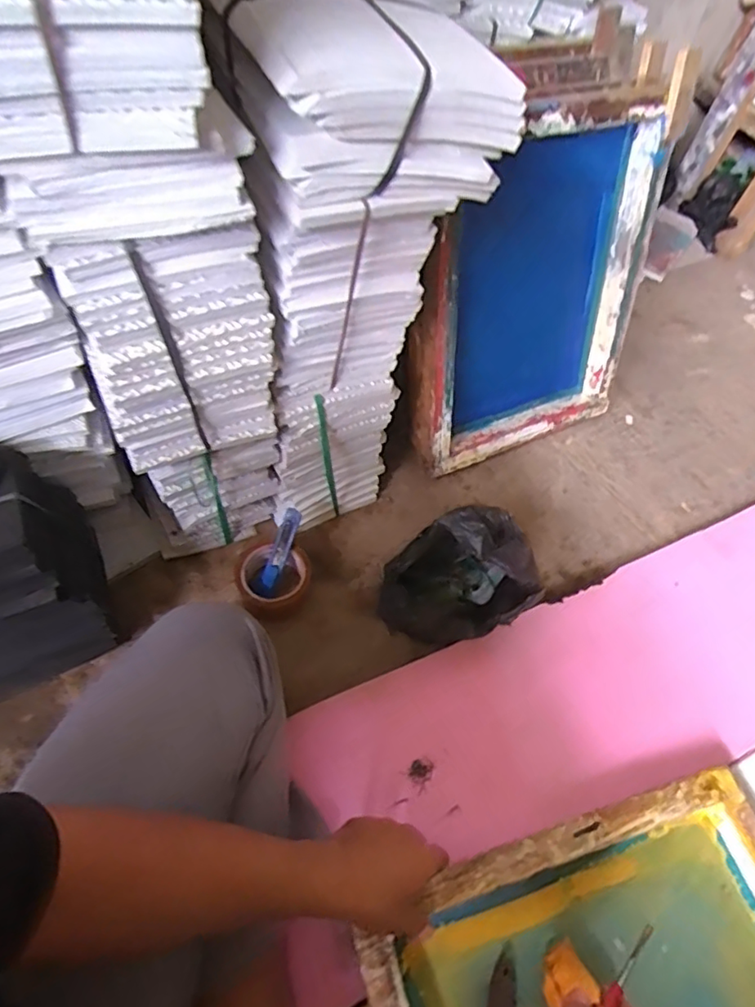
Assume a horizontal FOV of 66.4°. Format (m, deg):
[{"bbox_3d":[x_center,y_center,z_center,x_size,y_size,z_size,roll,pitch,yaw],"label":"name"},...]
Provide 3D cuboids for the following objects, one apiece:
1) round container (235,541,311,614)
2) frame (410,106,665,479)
[{"bbox_3d":[-0.141,0.106,0.784,0.097,0.061,0.095,2,56,-3],"label":"round container"},{"bbox_3d":[0.223,-0.285,0.844,0.368,0.461,0.066,-21,45,-21],"label":"frame"}]

